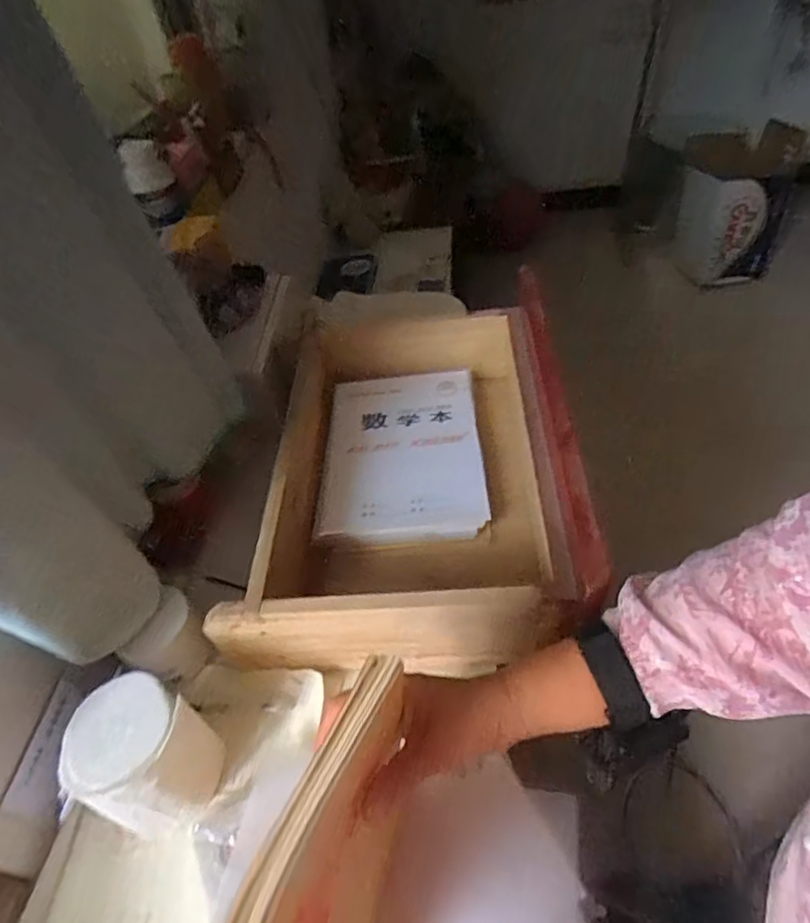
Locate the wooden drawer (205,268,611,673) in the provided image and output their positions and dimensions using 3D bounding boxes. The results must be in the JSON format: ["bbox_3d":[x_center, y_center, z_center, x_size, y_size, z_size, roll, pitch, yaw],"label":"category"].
[{"bbox_3d":[0.005,-0.014,0.655,0.320,0.171,0.452,-2,47,9],"label":"wooden drawer"}]

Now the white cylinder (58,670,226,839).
[{"bbox_3d":[-0.213,0.244,0.484,0.098,0.121,0.091,-5,46,6],"label":"white cylinder"}]

